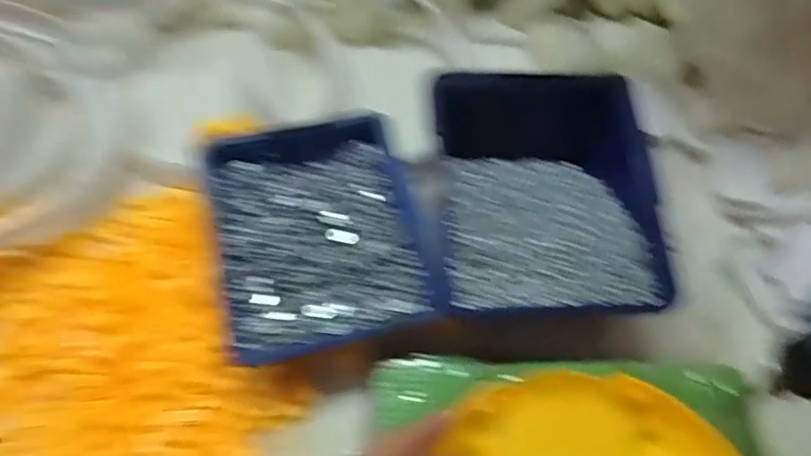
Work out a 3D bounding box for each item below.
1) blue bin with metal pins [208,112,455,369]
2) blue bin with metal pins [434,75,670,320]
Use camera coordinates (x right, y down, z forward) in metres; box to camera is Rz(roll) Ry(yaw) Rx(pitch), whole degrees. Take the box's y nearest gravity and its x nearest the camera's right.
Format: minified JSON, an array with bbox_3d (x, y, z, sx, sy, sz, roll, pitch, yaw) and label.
[{"bbox_3d":[-0.052,0.004,0.338,0.118,0.050,0.137,-14,61,-12],"label":"blue bin with metal pins"},{"bbox_3d":[0.087,-0.024,0.361,0.141,0.063,0.174,-2,59,-5],"label":"blue bin with metal pins"}]

